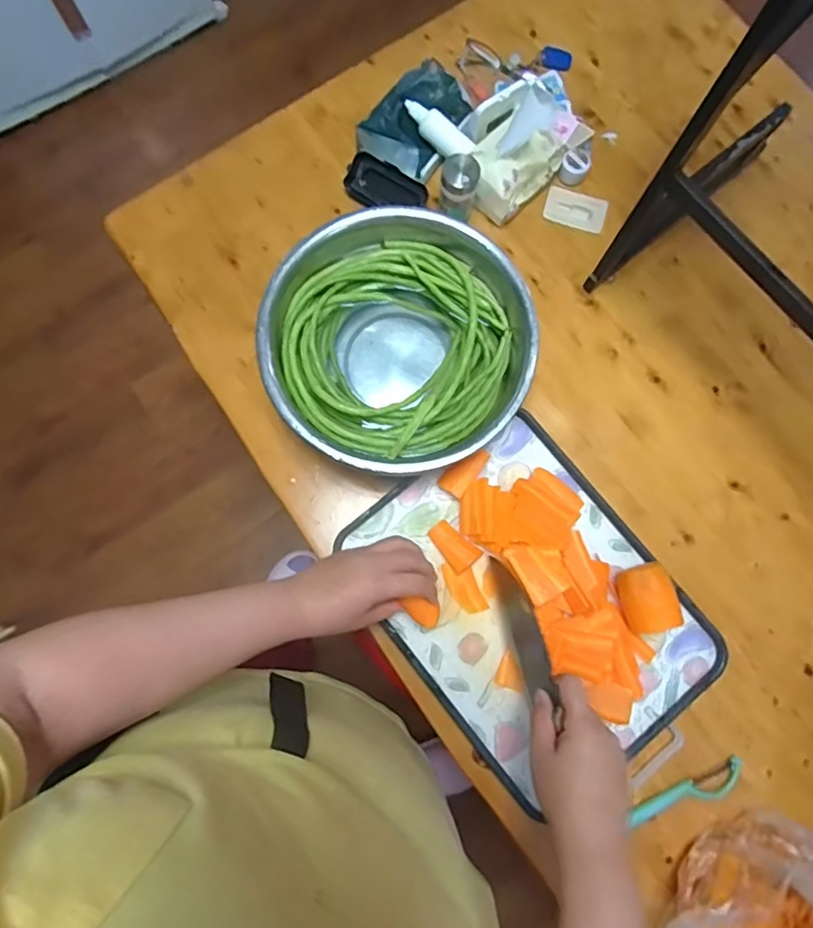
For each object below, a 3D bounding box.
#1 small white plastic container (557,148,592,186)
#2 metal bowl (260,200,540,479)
[{"bbox_3d":[0.219,-0.385,0.708,0.034,0.029,0.036,0,80,-1],"label":"small white plastic container"},{"bbox_3d":[-0.009,-0.128,0.624,0.278,0.112,0.273,0,80,-1],"label":"metal bowl"}]

